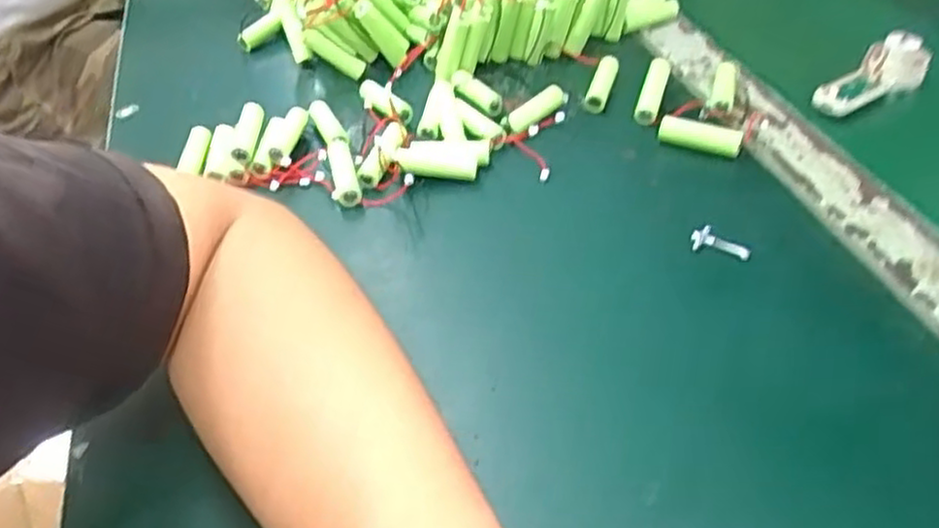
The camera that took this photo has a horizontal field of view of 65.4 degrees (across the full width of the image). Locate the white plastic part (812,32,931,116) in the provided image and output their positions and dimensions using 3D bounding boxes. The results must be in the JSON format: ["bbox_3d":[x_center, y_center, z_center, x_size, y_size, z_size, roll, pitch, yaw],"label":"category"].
[{"bbox_3d":[0.272,-0.127,0.492,0.084,0.029,0.033,-30,48,-23],"label":"white plastic part"}]

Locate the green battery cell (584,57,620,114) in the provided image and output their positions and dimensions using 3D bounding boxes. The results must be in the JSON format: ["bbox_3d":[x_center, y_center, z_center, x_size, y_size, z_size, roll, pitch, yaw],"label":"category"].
[{"bbox_3d":[0.092,-0.126,0.509,0.014,0.014,0.056,11,46,18],"label":"green battery cell"}]

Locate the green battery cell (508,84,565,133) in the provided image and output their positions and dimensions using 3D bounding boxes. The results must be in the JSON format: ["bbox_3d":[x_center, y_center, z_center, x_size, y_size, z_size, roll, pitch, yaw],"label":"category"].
[{"bbox_3d":[0.044,-0.102,0.485,0.013,0.013,0.050,31,55,33],"label":"green battery cell"}]

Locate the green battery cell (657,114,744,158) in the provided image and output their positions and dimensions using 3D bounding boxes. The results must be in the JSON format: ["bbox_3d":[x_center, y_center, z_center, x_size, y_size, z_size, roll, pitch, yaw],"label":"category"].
[{"bbox_3d":[0.144,-0.081,0.459,0.051,0.016,0.016,21,50,26],"label":"green battery cell"}]

